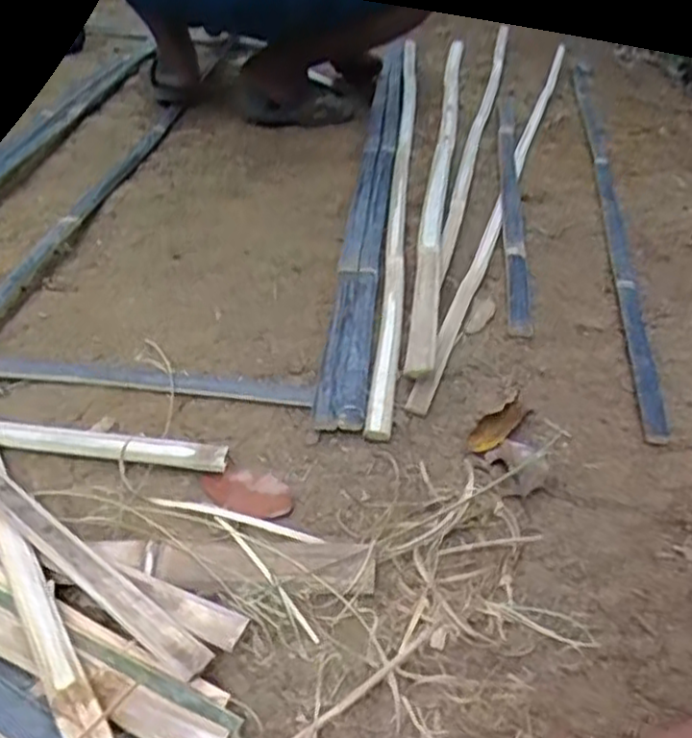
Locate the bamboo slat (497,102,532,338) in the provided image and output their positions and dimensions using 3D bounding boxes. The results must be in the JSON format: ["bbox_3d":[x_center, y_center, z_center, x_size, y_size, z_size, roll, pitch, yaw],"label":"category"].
[{"bbox_3d":[0.314,-0.375,1.399,0.040,0.016,1.128,10,37,4],"label":"bamboo slat"}]

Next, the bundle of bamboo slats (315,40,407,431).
[{"bbox_3d":[0.062,-0.406,1.385,0.061,0.024,1.561,5,36,3],"label":"bundle of bamboo slats"}]

